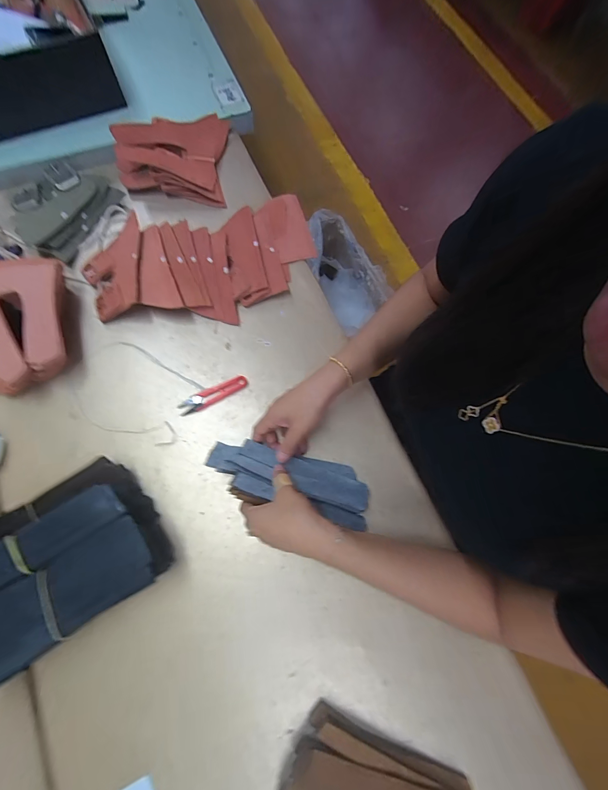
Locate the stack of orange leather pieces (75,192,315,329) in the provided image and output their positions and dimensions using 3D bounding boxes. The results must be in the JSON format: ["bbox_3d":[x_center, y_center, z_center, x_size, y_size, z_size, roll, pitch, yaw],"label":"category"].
[{"bbox_3d":[-0.157,-0.219,0.529,0.362,0.044,0.215,-15,74,-7],"label":"stack of orange leather pieces"}]

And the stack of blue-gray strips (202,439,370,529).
[{"bbox_3d":[-0.022,0.107,0.436,0.217,0.054,0.072,16,75,1],"label":"stack of blue-gray strips"}]

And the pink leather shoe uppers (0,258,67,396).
[{"bbox_3d":[-0.420,-0.100,0.465,0.163,0.070,0.191,-8,73,-5],"label":"pink leather shoe uppers"}]

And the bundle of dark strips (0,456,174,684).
[{"bbox_3d":[-0.282,0.189,0.382,0.210,0.102,0.163,-31,77,-12],"label":"bundle of dark strips"}]

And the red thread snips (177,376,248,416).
[{"bbox_3d":[-0.133,0.000,0.487,0.103,0.010,0.025,-24,76,-10],"label":"red thread snips"}]

